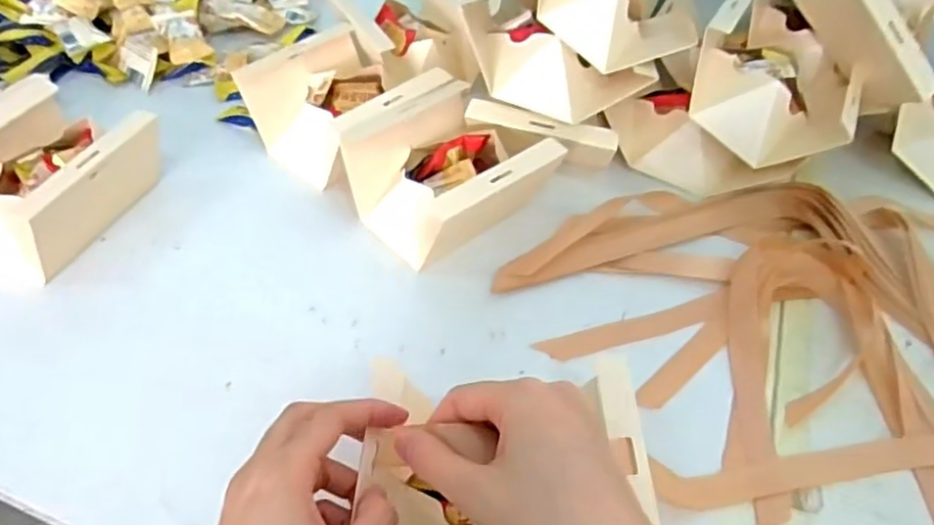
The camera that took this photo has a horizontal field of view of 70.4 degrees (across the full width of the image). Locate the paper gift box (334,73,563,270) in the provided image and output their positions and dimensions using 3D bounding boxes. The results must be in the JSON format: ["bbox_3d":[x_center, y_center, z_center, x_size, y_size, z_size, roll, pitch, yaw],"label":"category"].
[{"bbox_3d":[-0.021,-0.076,0.530,0.130,0.067,0.145,-31,57,-28],"label":"paper gift box"}]

